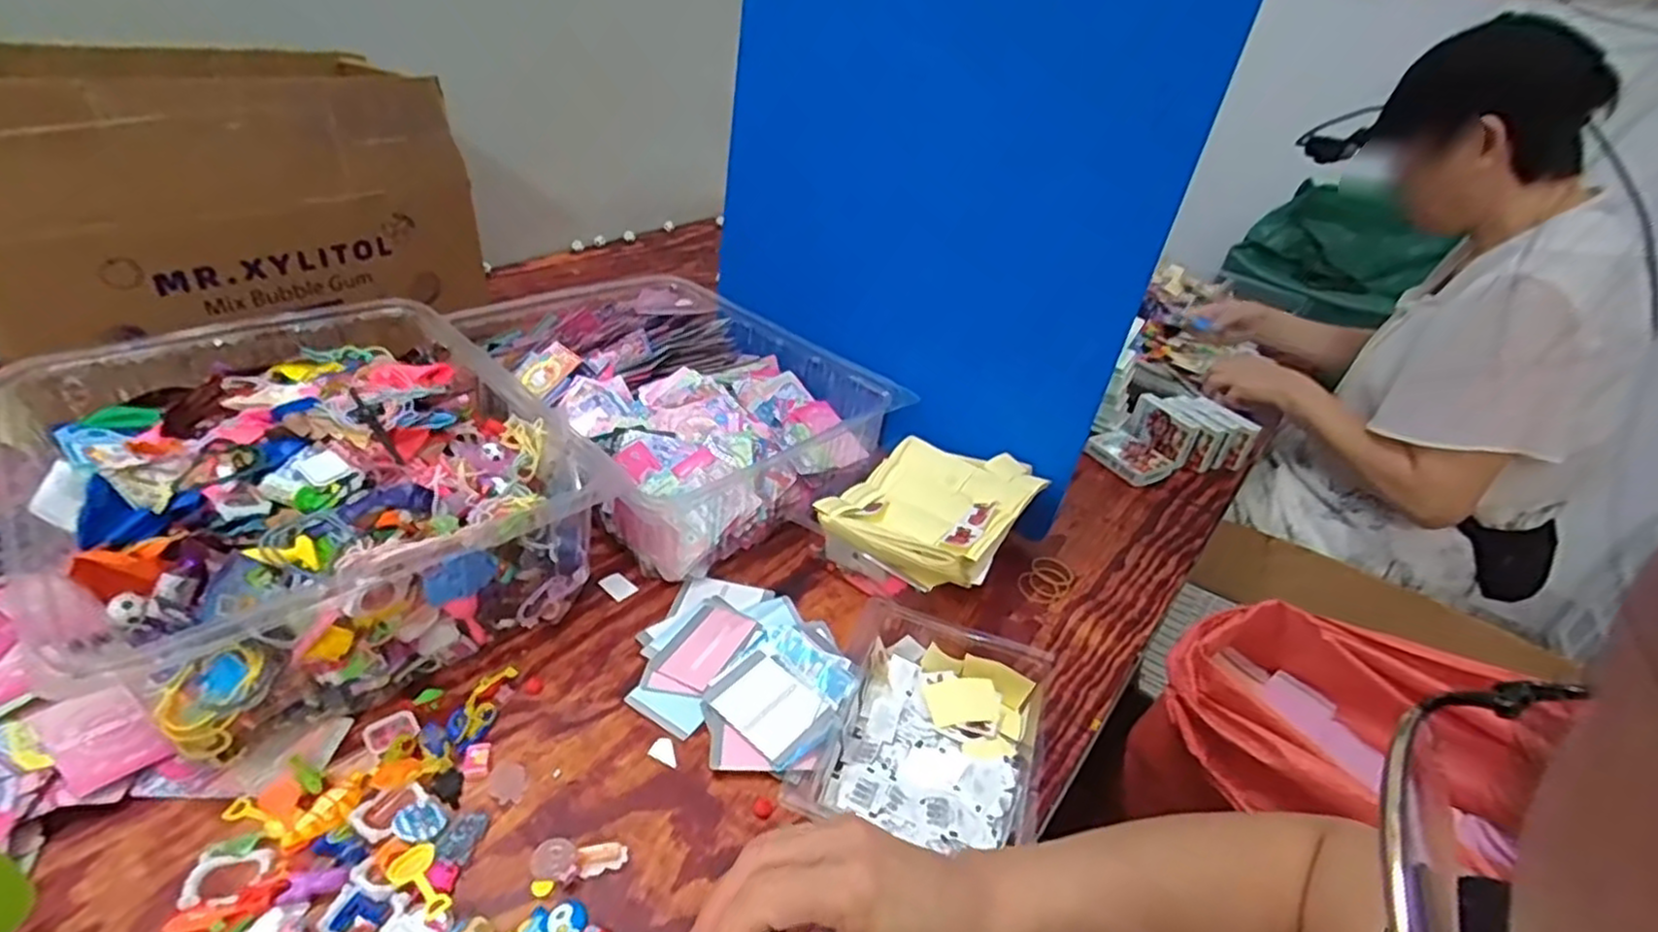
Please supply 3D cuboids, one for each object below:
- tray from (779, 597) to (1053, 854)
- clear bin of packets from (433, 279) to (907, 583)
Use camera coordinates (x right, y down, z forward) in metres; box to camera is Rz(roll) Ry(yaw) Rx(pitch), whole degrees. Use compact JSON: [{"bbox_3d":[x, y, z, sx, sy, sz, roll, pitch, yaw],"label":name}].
[{"bbox_3d":[0.073,0.206,0.552,0.169,0.053,0.210,19,36,16],"label":"tray"},{"bbox_3d":[-0.181,-0.079,0.843,0.344,0.123,0.439,-22,44,-36],"label":"clear bin of packets"}]

